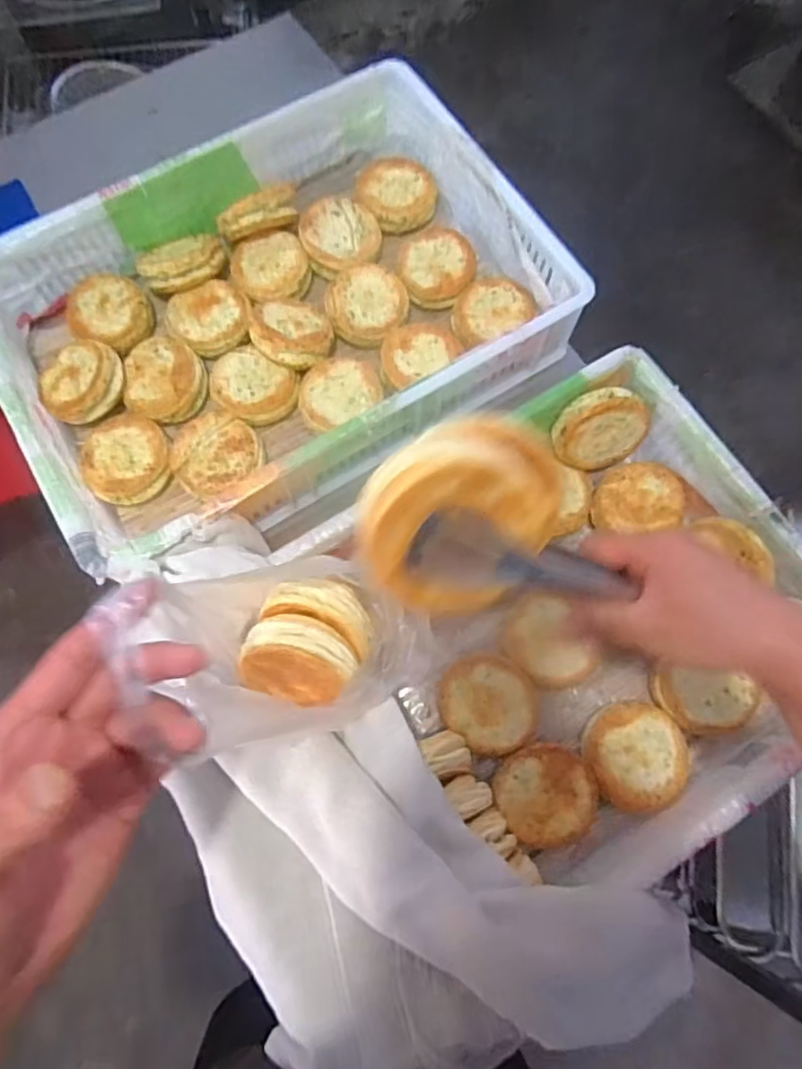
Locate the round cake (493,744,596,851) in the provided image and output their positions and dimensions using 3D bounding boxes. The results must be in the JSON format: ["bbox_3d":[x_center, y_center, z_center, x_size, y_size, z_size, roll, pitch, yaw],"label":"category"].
[{"bbox_3d":[0.140,0.251,0.628,0.091,0.019,0.091,0,73,-2],"label":"round cake"}]

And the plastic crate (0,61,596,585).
[{"bbox_3d":[-0.149,-0.254,0.751,0.590,0.114,0.408,-31,76,-10],"label":"plastic crate"}]

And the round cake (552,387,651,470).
[{"bbox_3d":[0.214,-0.112,0.699,0.100,0.095,0.026,-23,45,5],"label":"round cake"}]

